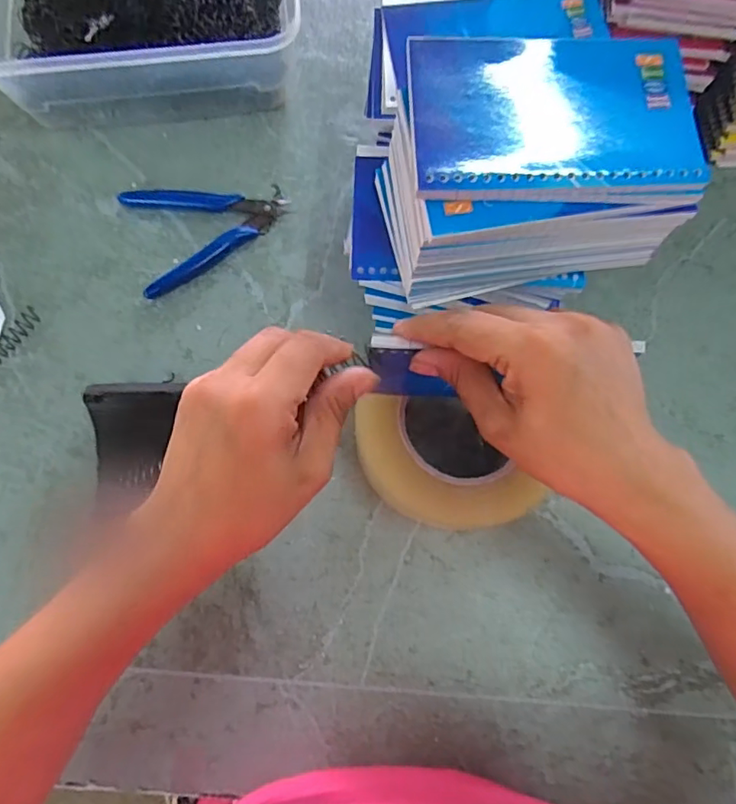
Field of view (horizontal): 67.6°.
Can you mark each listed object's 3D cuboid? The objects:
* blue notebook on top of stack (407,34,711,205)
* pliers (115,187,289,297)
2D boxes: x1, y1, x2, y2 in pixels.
[{"bbox_3d":[0.086,-0.137,0.259,0.130,0.008,0.091,0,76,-3],"label":"blue notebook on top of stack"},{"bbox_3d":[-0.120,-0.137,0.413,0.115,0.009,0.091,-20,75,-7],"label":"pliers"}]

